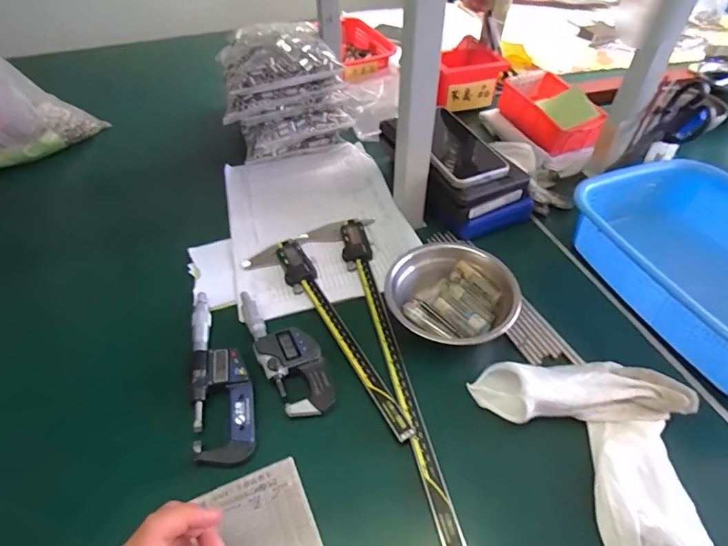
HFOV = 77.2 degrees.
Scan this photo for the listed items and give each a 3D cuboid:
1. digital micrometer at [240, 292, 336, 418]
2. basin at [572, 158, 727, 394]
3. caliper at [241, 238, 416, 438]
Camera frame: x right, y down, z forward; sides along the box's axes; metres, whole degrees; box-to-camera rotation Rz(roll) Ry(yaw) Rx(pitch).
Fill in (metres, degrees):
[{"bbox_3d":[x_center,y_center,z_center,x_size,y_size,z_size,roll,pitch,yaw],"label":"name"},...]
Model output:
[{"bbox_3d":[-0.080,0.070,0.454,0.056,0.018,0.160,-24,51,-21],"label":"digital micrometer"},{"bbox_3d":[0.374,-0.001,0.489,0.181,0.095,0.290,-17,49,-16],"label":"basin"},{"bbox_3d":[-0.043,0.056,0.471,0.072,0.010,0.283,-23,52,-19],"label":"caliper"}]

